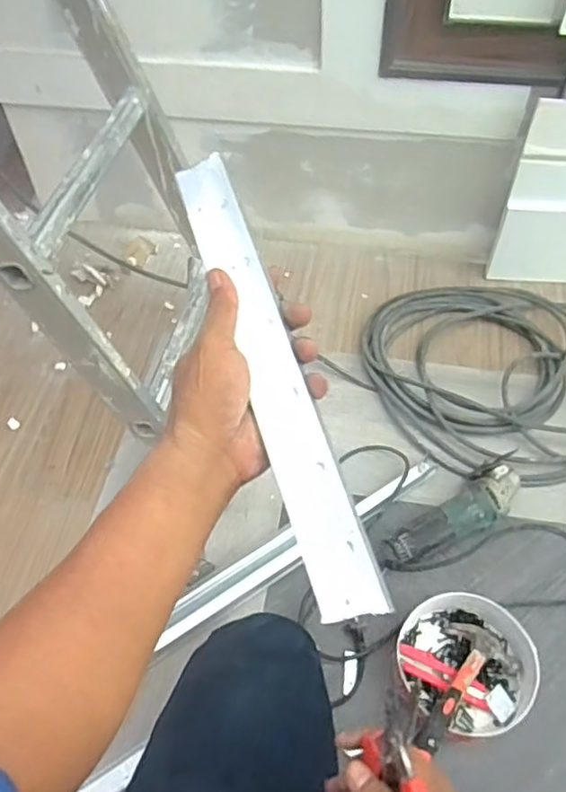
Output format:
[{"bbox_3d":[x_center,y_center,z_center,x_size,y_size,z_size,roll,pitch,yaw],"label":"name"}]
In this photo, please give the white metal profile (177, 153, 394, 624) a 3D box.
[{"bbox_3d":[-0.008,-0.020,0.417,0.037,0.023,0.325,-16,72,-10],"label":"white metal profile"}]

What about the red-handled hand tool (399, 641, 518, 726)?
[{"bbox_3d":[0.231,0.384,0.854,0.162,0.038,0.045,21,57,15],"label":"red-handled hand tool"}]

